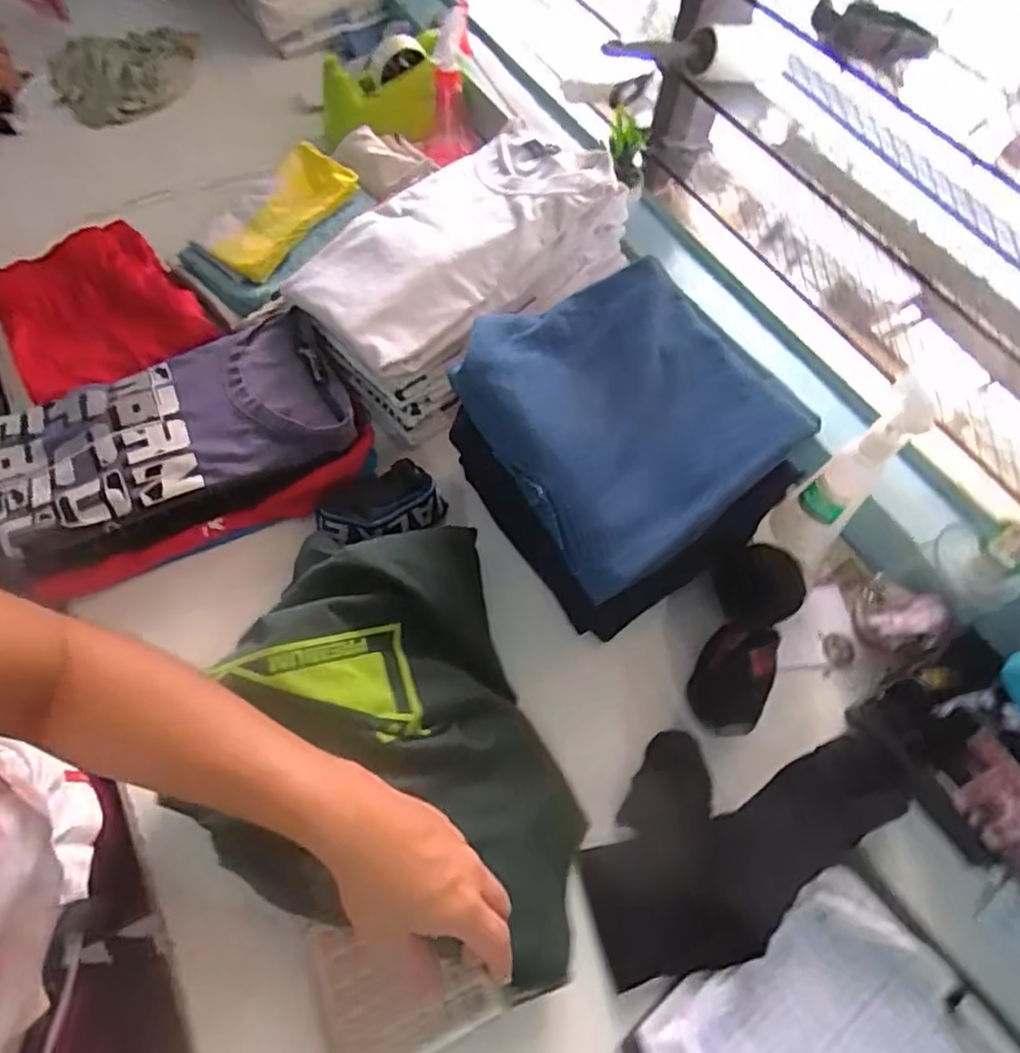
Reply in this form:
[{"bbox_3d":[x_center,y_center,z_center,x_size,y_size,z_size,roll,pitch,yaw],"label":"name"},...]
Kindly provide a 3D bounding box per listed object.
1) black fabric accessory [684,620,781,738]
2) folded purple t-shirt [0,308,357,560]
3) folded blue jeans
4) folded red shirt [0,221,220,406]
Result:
[{"bbox_3d":[0.189,0.131,0.553,0.057,0.058,0.088,27,64,12],"label":"black fabric accessory"},{"bbox_3d":[-0.320,-0.095,0.612,0.313,0.034,0.164,-21,64,-13],"label":"folded purple t-shirt"},{"bbox_3d":[0.103,-0.107,0.558,0.230,0.090,0.246,-30,67,-17],"label":"folded blue jeans"},{"bbox_3d":[-0.458,-0.236,0.710,0.182,0.050,0.260,-34,68,-19],"label":"folded red shirt"}]

